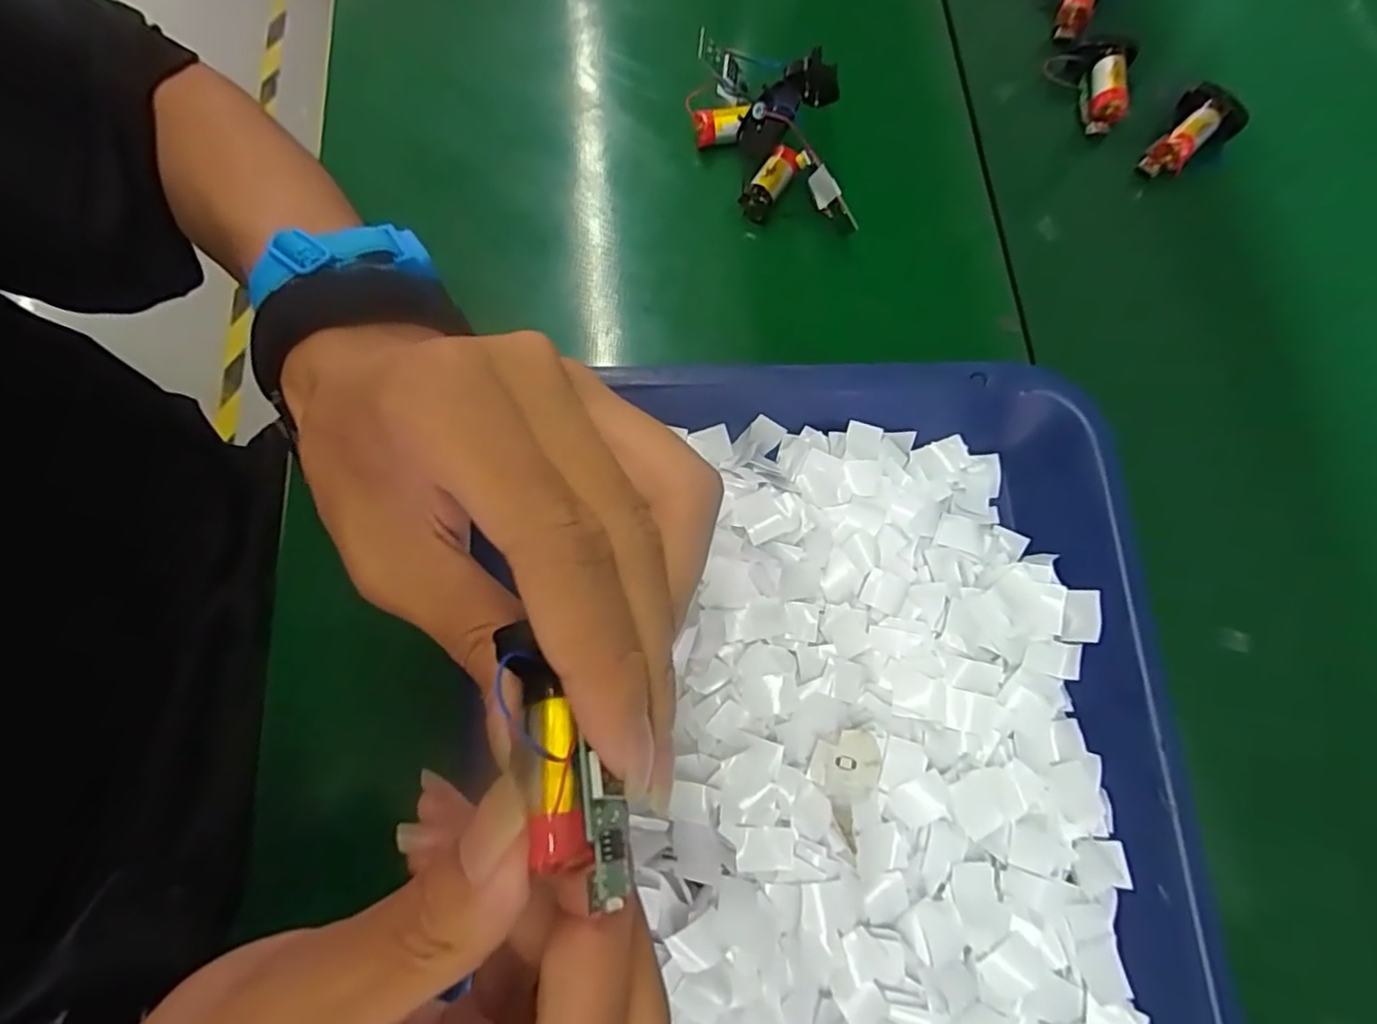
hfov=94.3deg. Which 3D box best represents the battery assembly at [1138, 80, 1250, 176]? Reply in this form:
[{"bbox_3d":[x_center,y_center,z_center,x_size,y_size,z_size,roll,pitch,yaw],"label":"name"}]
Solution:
[{"bbox_3d":[0.257,-0.192,0.324,0.031,0.021,0.047,41,80,12],"label":"battery assembly"}]

